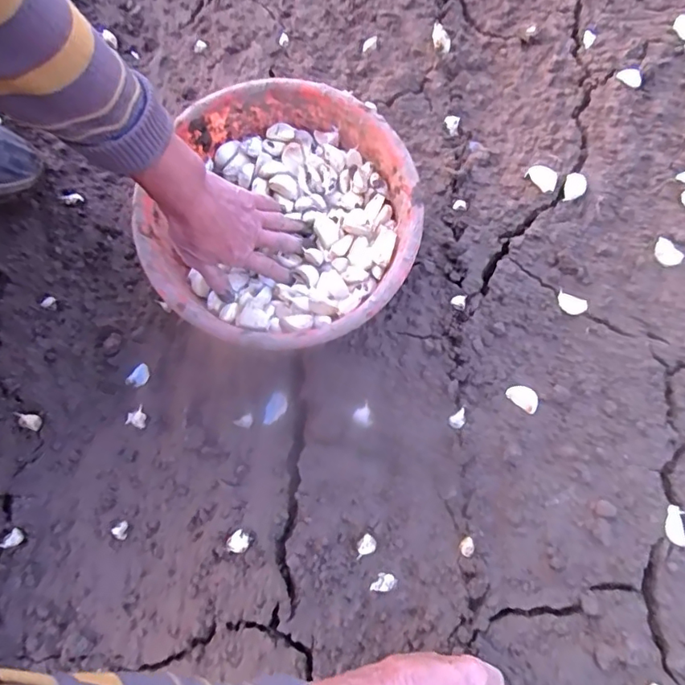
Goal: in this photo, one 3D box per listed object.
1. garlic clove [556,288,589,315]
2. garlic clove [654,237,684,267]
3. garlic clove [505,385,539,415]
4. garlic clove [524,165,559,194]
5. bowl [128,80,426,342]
[{"bbox_3d":[0.253,-0.043,0.583,0.034,0.009,0.020,30,76,9],"label":"garlic clove"},{"bbox_3d":[0.363,-0.099,0.592,0.035,0.015,0.021,42,78,11],"label":"garlic clove"},{"bbox_3d":[0.194,0.058,0.562,0.034,0.010,0.021,41,78,11],"label":"garlic clove"},{"bbox_3d":[0.233,-0.193,0.618,0.037,0.017,0.027,28,76,8],"label":"garlic clove"},{"bbox_3d":[-0.067,-0.126,0.562,0.280,0.087,0.274,0,74,0],"label":"bowl"}]

